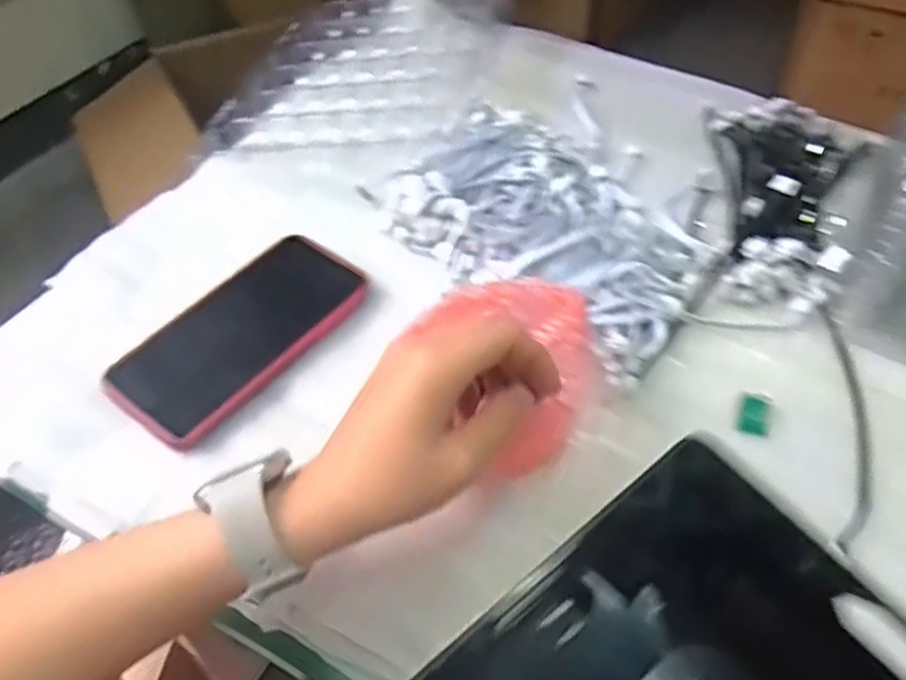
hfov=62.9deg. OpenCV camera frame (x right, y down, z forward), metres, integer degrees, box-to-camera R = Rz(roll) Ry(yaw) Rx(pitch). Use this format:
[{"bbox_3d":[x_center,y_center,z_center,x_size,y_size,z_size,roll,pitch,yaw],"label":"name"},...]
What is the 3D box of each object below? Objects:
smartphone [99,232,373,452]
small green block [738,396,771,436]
[{"bbox_3d":[-0.132,-0.006,0.472,0.083,0.008,0.167,30,56,22],"label":"smartphone"},{"bbox_3d":[0.179,0.045,0.439,0.016,0.004,0.026,19,53,14],"label":"small green block"}]

